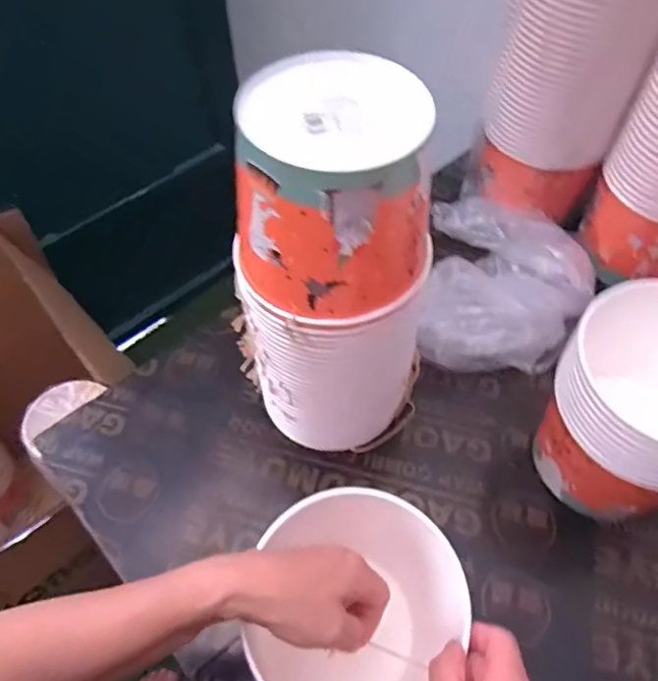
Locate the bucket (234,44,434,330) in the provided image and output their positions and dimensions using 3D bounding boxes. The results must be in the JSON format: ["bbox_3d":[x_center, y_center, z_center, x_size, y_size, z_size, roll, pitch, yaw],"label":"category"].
[{"bbox_3d":[0.005,-0.110,0.429,0.139,0.139,0.136,0,55,0],"label":"bucket"}]

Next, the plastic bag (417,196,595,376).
[{"bbox_3d":[0.210,-0.074,0.705,0.181,0.096,0.254,10,55,8],"label":"plastic bag"}]

